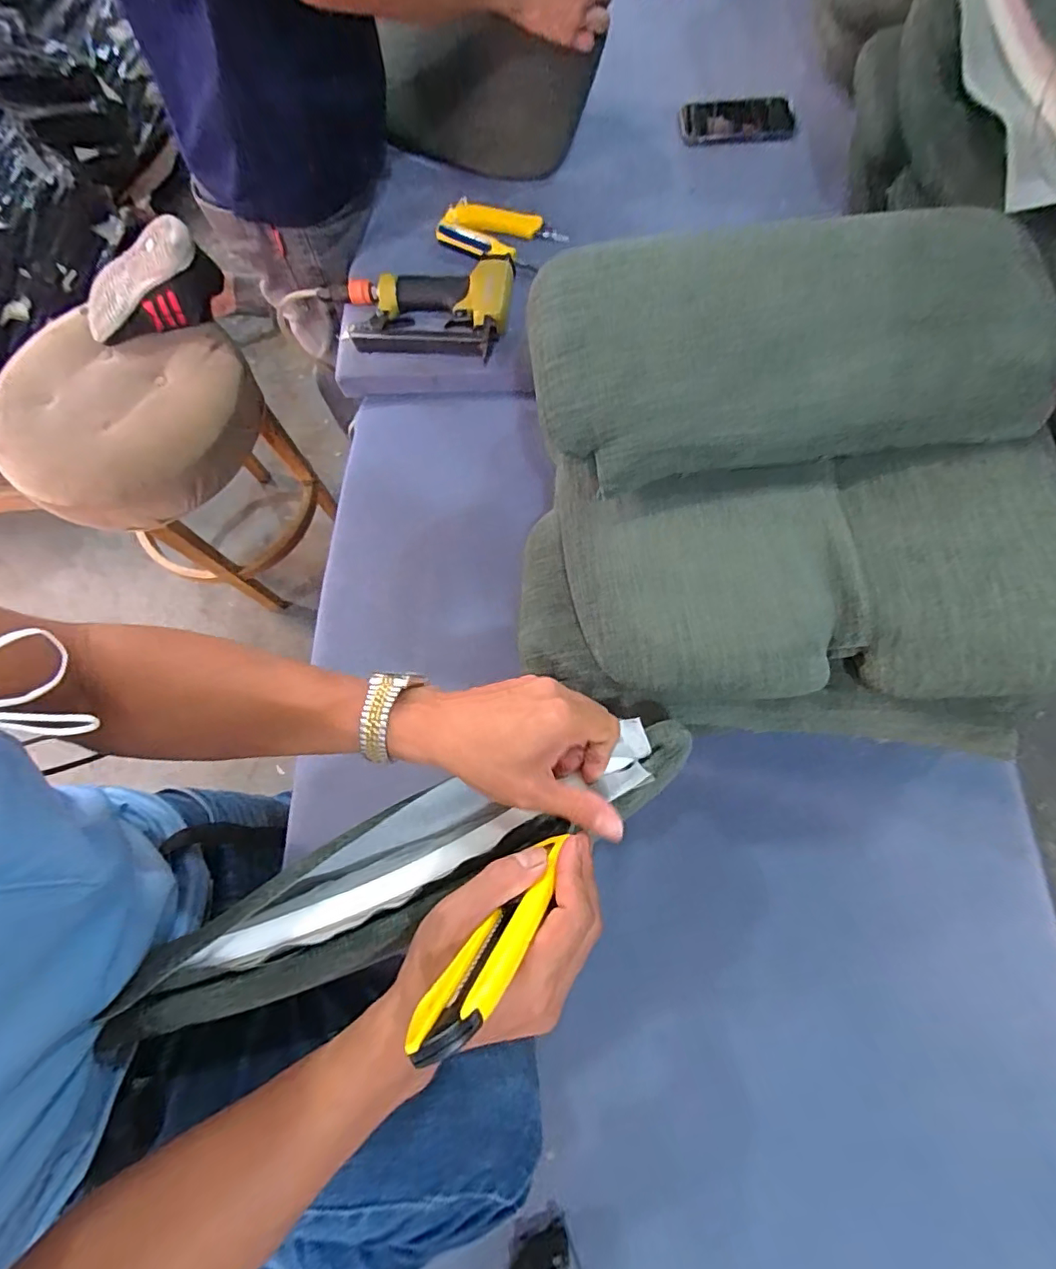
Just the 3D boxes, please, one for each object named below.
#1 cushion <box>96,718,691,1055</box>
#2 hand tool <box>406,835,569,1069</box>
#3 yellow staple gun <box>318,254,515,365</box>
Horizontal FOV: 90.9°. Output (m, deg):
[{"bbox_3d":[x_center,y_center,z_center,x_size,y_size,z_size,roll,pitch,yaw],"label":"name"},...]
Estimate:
[{"bbox_3d":[-0.068,0.153,0.350,0.391,0.052,0.077,-22,74,-9],"label":"cushion"},{"bbox_3d":[-0.012,0.153,0.266,0.022,0.024,0.125,40,41,13],"label":"hand tool"},{"bbox_3d":[-0.144,-0.412,0.655,0.242,0.047,0.118,0,73,2],"label":"yellow staple gun"}]

